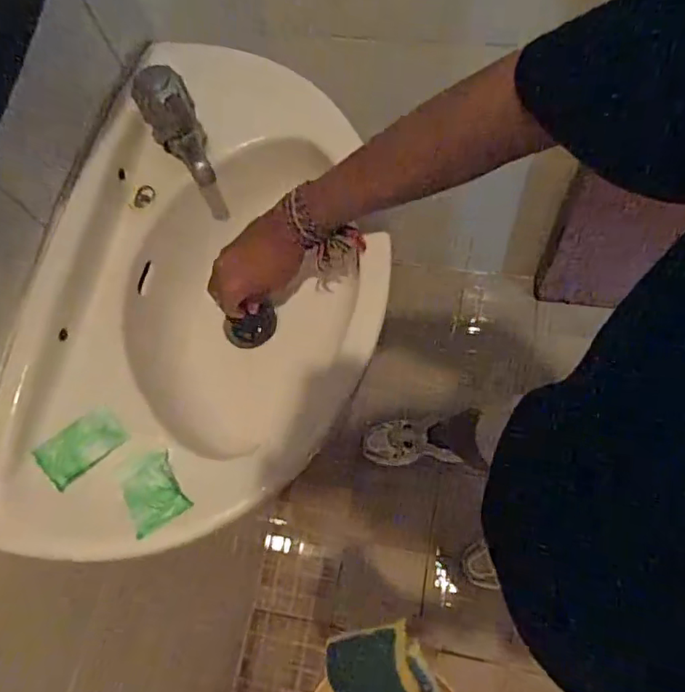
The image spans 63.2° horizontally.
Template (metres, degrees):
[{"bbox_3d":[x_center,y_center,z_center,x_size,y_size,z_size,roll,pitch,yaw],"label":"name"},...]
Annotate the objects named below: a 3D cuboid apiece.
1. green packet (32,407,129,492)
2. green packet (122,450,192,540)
[{"bbox_3d":[-0.216,0.082,0.462,0.041,0.014,0.066,43,76,15],"label":"green packet"},{"bbox_3d":[-0.152,0.114,0.443,0.042,0.017,0.059,-32,72,-10],"label":"green packet"}]

